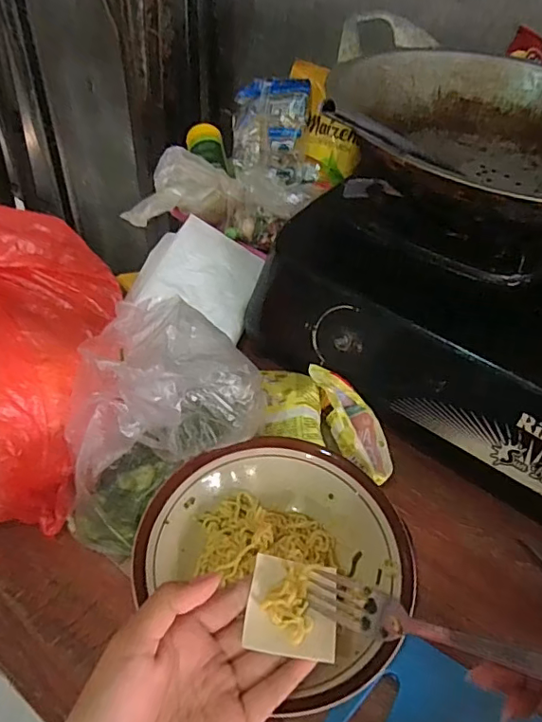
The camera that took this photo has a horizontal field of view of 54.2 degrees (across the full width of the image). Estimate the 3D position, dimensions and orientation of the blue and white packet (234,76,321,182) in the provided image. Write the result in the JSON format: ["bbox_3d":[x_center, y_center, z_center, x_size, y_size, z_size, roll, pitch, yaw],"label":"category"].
[{"bbox_3d":[0.005,-0.271,0.625,0.101,0.110,0.017,7,14,14],"label":"blue and white packet"}]

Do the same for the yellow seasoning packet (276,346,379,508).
[{"bbox_3d":[0.068,0.052,0.447,0.027,0.036,0.109,-20,66,-19],"label":"yellow seasoning packet"}]

